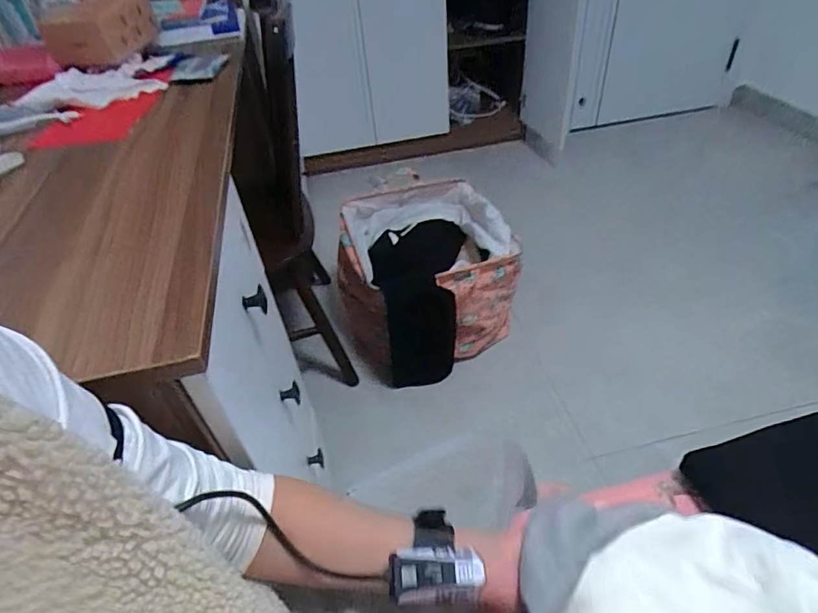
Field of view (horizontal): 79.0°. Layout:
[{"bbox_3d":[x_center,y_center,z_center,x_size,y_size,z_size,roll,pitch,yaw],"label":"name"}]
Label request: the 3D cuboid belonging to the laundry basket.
[{"bbox_3d":[0.038,-0.076,1.412,0.445,0.332,0.468,-14,42,-9],"label":"laundry basket"}]

